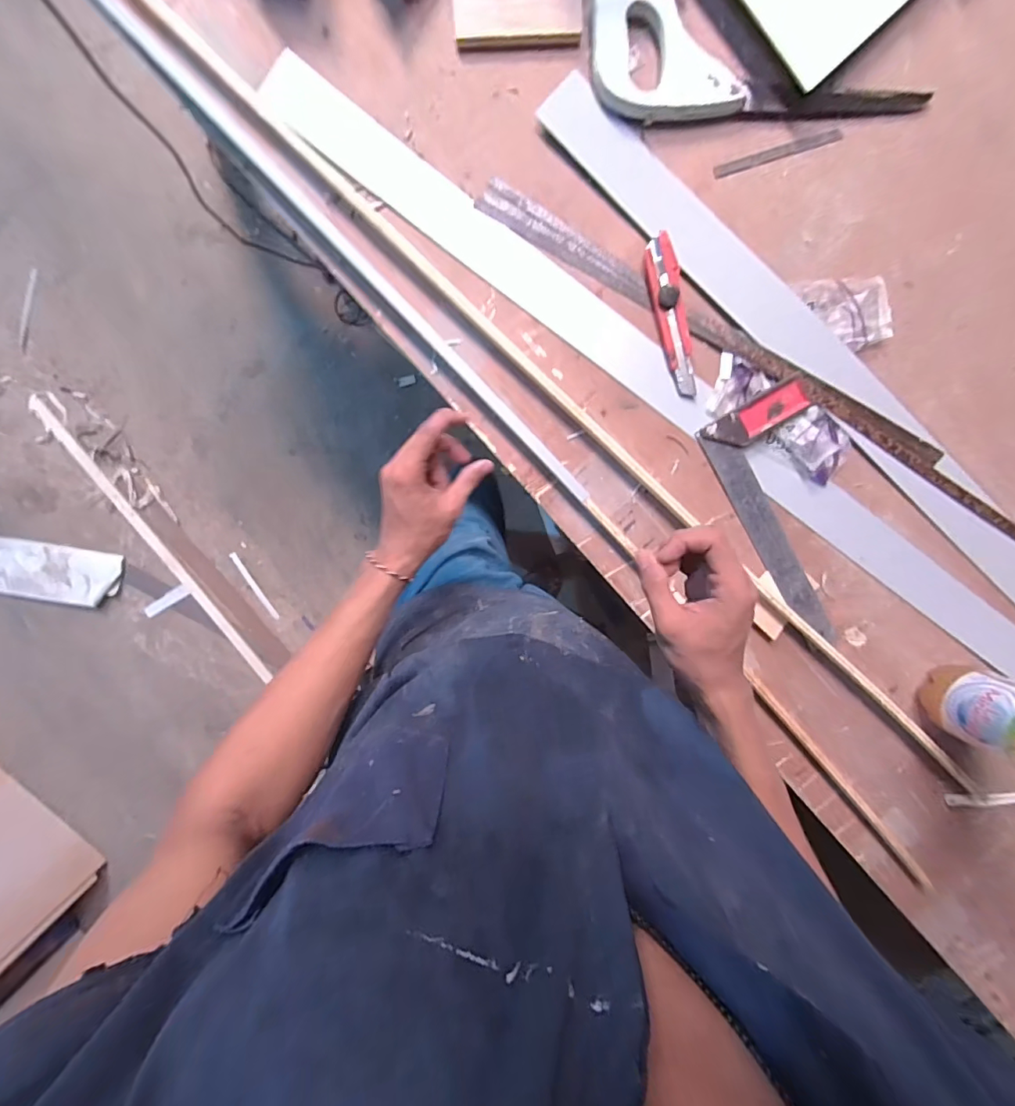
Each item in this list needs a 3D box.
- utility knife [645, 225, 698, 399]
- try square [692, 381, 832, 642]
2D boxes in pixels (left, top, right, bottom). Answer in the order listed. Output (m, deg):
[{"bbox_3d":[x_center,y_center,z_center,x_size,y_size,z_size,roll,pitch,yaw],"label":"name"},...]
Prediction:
[{"bbox_3d":[0.179,-0.255,0.514,0.035,0.014,0.163,-16,98,0],"label":"utility knife"},{"bbox_3d":[0.341,-0.044,0.550,0.121,0.016,0.289,-30,98,2],"label":"try square"}]

